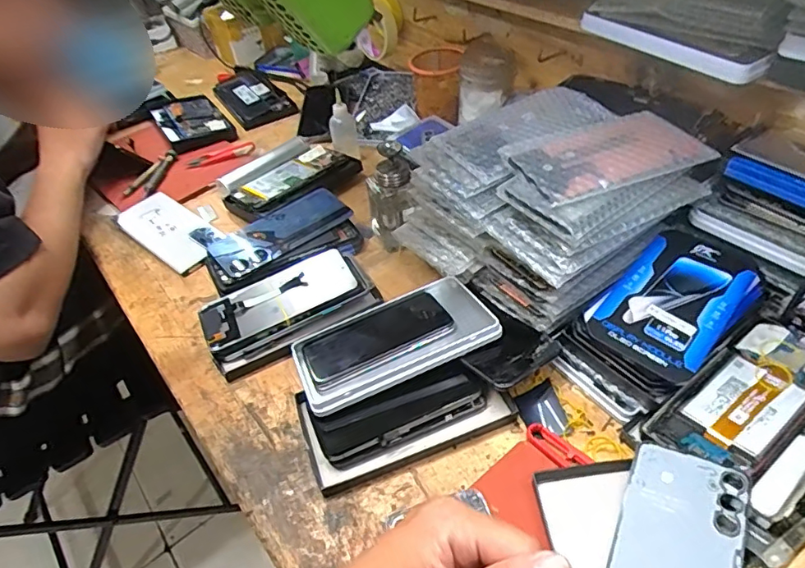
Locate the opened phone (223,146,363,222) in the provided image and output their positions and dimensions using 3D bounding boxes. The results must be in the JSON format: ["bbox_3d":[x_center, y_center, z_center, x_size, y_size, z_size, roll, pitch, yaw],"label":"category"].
[{"bbox_3d":[-0.148,-0.140,0.718,0.177,0.019,0.086,-36,52,-26],"label":"opened phone"}]

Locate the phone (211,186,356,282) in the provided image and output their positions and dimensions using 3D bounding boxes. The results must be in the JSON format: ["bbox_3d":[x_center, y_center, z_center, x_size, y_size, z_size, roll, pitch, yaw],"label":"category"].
[{"bbox_3d":[-0.147,-0.066,0.629,0.165,0.015,0.076,-32,50,-24],"label":"phone"}]

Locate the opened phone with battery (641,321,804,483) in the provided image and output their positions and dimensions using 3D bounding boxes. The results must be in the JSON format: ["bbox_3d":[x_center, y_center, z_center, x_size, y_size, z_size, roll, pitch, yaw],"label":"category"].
[{"bbox_3d":[0.281,0.088,0.419,0.162,0.014,0.076,-29,49,-21],"label":"opened phone with battery"}]

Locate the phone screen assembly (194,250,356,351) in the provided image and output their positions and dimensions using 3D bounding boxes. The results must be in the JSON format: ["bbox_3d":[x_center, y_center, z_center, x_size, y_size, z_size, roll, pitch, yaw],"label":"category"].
[{"bbox_3d":[-0.130,0.015,0.548,0.159,0.008,0.066,-26,55,-13],"label":"phone screen assembly"}]

